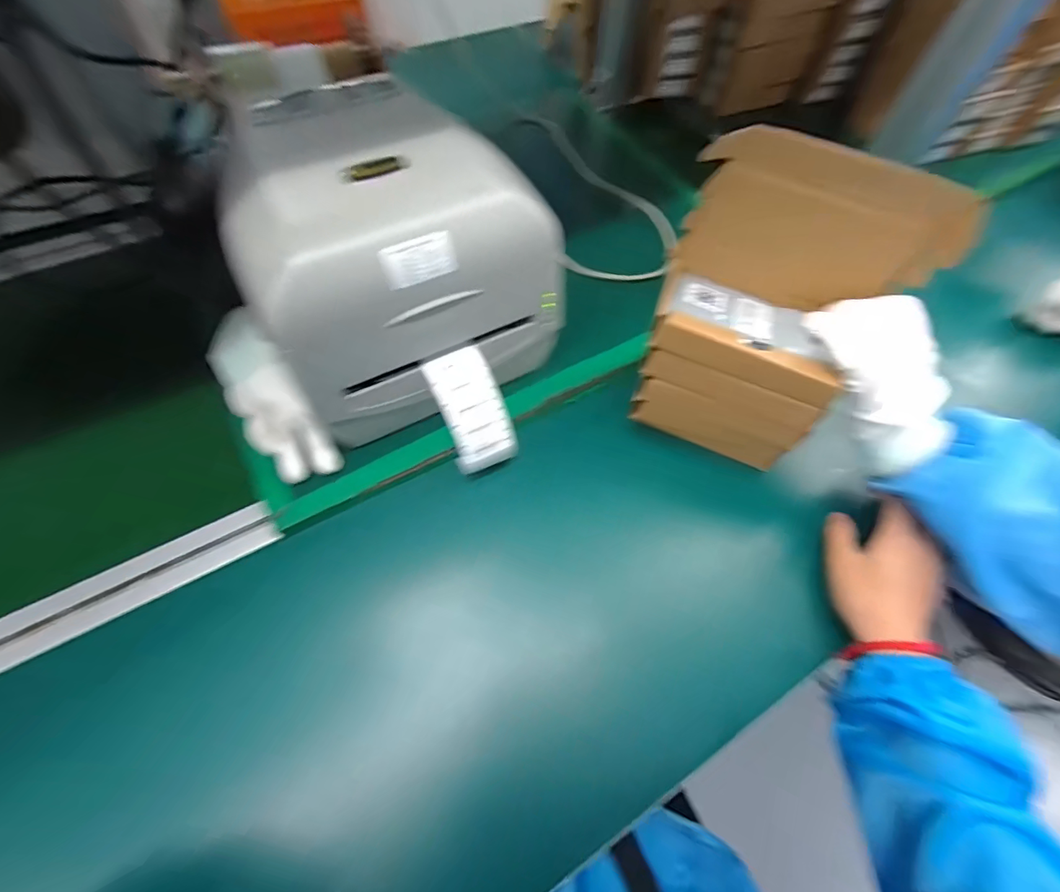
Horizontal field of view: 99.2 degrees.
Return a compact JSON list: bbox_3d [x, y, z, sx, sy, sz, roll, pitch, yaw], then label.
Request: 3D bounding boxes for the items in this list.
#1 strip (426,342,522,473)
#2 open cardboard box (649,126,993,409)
[{"bbox_3d":[-0.045,-0.026,0.363,0.048,0.100,0.026,-23,21,-15],"label":"strip"},{"bbox_3d":[0.170,-0.107,0.288,0.151,0.116,0.086,21,63,9],"label":"open cardboard box"}]

